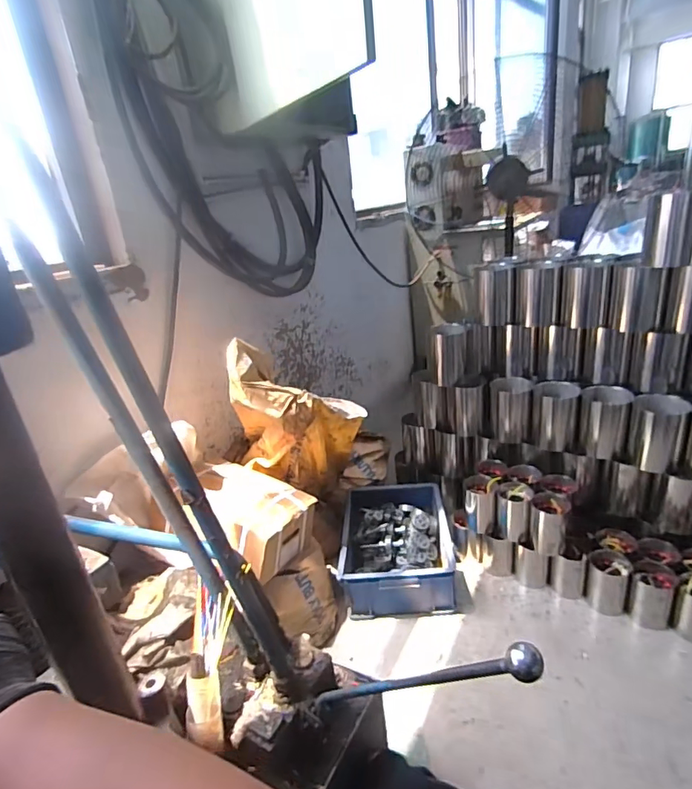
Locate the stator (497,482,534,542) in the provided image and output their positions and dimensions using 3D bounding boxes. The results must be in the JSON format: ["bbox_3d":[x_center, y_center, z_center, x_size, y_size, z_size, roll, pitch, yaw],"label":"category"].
[{"bbox_3d":[0.462,0.319,1.294,0.087,0.136,0.084,3,25,23],"label":"stator"}]

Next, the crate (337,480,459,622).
[{"bbox_3d":[0.150,0.432,1.381,0.309,0.155,0.383,-4,23,7],"label":"crate"}]

